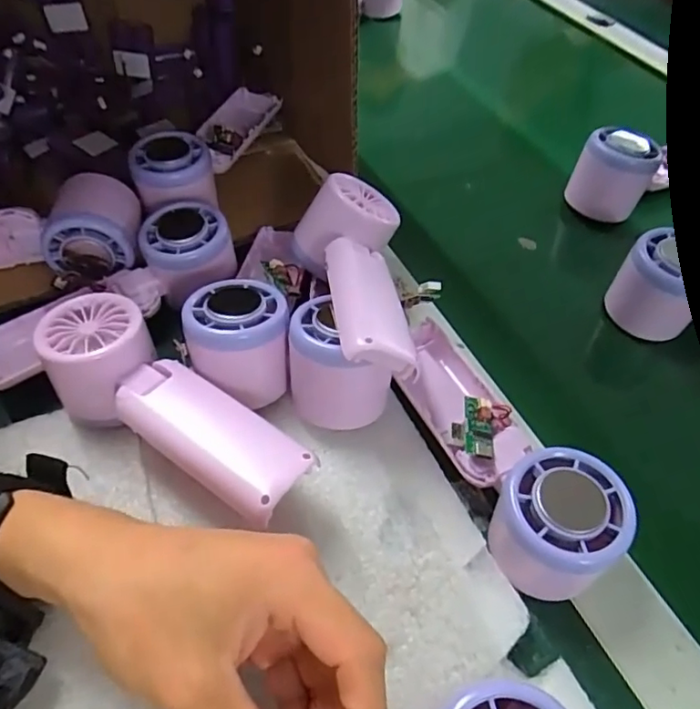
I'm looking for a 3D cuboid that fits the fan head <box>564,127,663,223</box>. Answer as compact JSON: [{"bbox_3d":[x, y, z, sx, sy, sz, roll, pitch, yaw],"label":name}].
[{"bbox_3d":[0.212,-0.145,0.452,0.053,0.060,0.045,35,57,21],"label":"fan head"}]

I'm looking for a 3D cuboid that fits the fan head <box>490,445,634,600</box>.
[{"bbox_3d":[0.097,0.080,0.264,0.052,0.051,0.055,2,52,-3],"label":"fan head"}]

